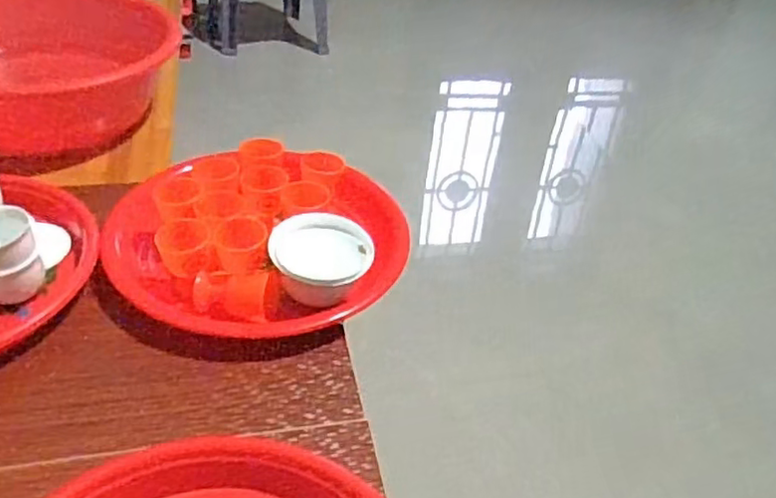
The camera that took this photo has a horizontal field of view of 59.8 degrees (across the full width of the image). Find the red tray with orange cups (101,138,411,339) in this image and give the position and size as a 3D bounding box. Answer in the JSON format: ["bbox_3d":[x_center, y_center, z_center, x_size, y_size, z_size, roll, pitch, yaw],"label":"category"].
[{"bbox_3d":[-0.112,-0.013,0.574,0.250,0.060,0.220,13,40,7],"label":"red tray with orange cups"}]

